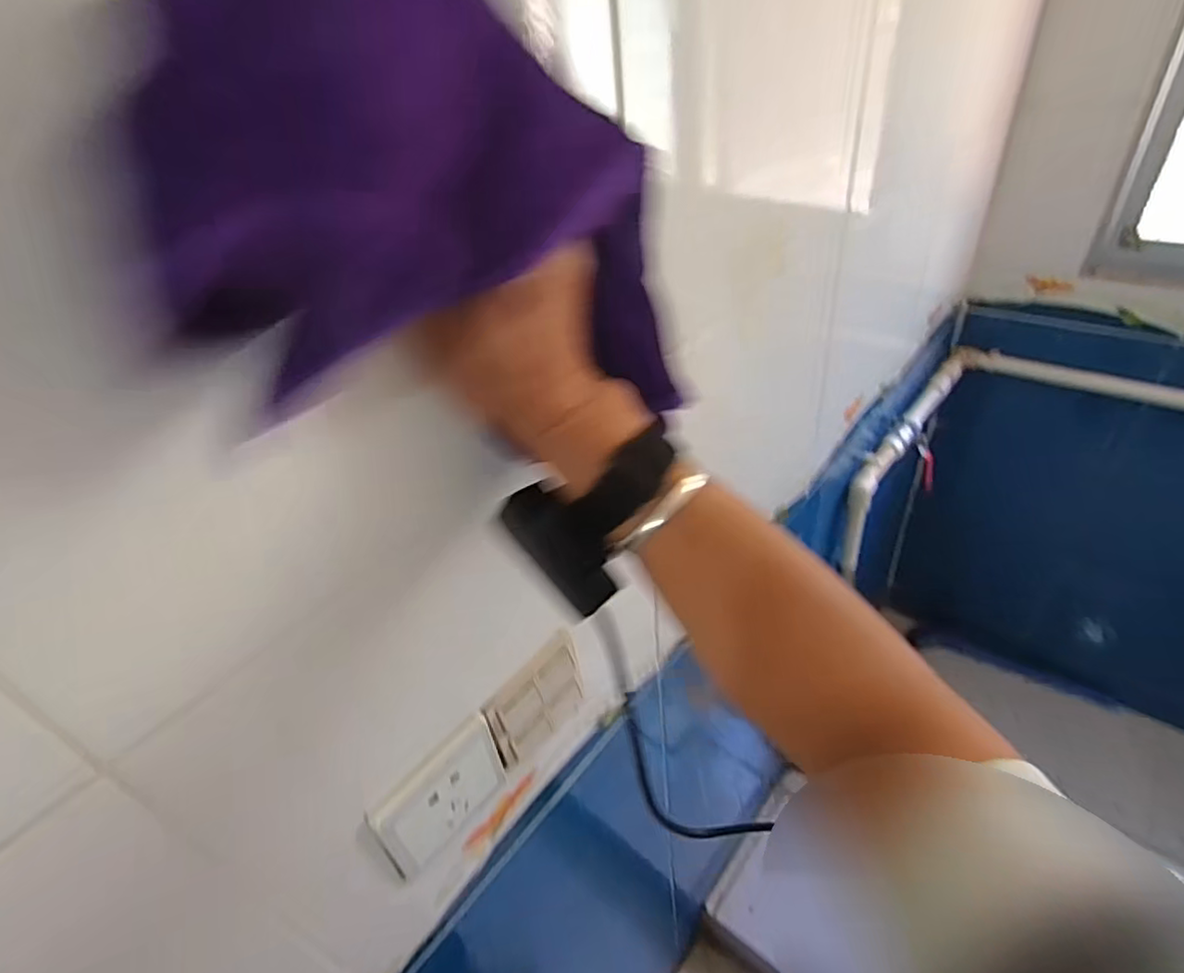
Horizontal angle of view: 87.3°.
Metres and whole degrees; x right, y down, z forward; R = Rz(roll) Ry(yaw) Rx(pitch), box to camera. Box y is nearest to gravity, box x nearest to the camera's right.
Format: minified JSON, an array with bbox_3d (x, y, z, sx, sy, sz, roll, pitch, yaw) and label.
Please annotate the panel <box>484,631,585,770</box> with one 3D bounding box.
[{"bbox_3d":[-0.036,0.151,0.438,0.011,0.080,0.078,26,49,35],"label":"panel"}]

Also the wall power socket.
[{"bbox_3d":[-0.092,0.195,0.392,0.009,0.076,0.088,25,48,34],"label":"wall power socket"}]

